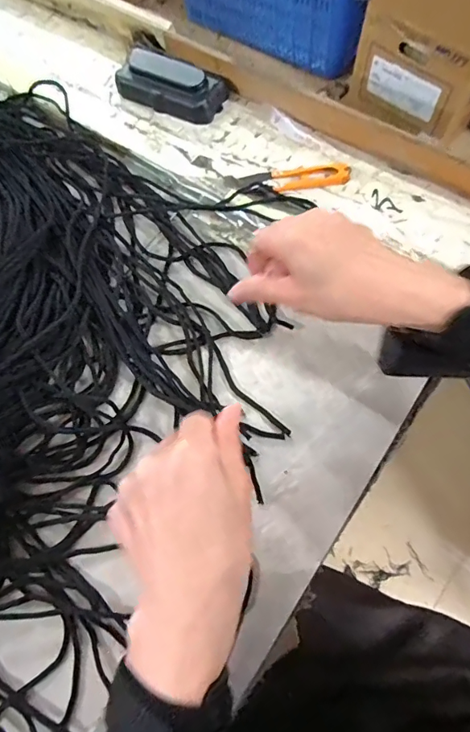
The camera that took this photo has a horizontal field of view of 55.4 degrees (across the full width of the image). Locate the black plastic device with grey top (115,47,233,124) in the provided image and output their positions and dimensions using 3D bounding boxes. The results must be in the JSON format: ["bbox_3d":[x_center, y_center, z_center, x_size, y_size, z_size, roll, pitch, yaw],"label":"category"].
[{"bbox_3d":[-0.063,-0.275,0.436,0.107,0.026,0.045,26,75,13],"label":"black plastic device with grey top"}]

